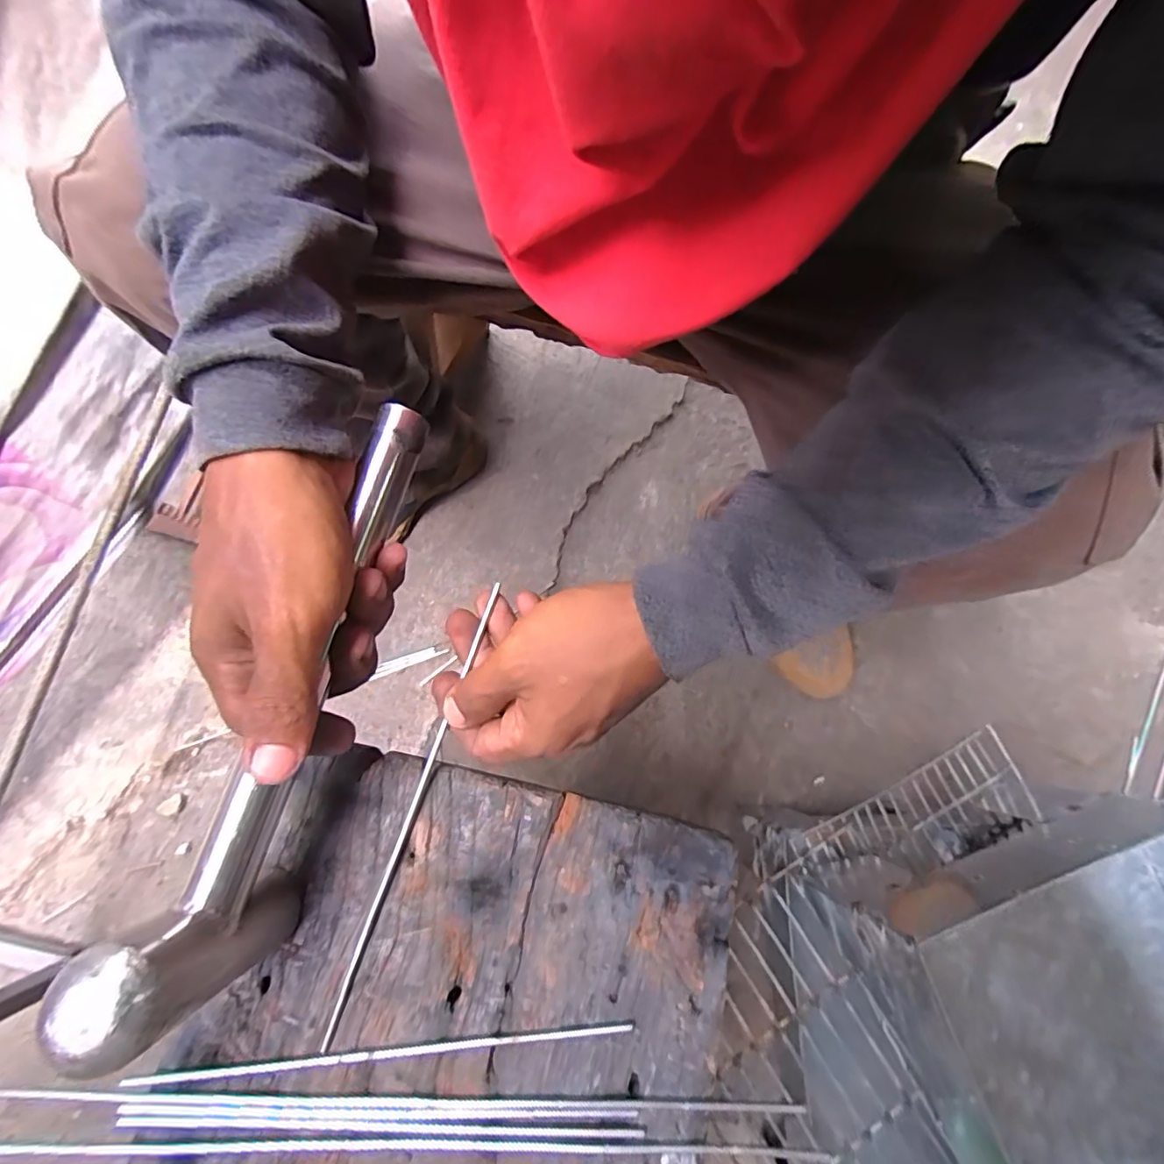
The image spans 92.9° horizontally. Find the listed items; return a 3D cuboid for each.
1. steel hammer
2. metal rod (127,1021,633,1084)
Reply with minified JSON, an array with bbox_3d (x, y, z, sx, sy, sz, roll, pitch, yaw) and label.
[{"bbox_3d":[-0.120,0.037,0.239,0.032,0.097,0.254,15,78,3],"label":"steel hammer"},{"bbox_3d":[-0.089,0.213,0.250,0.221,0.004,0.004,-4,75,-2],"label":"metal rod"}]

